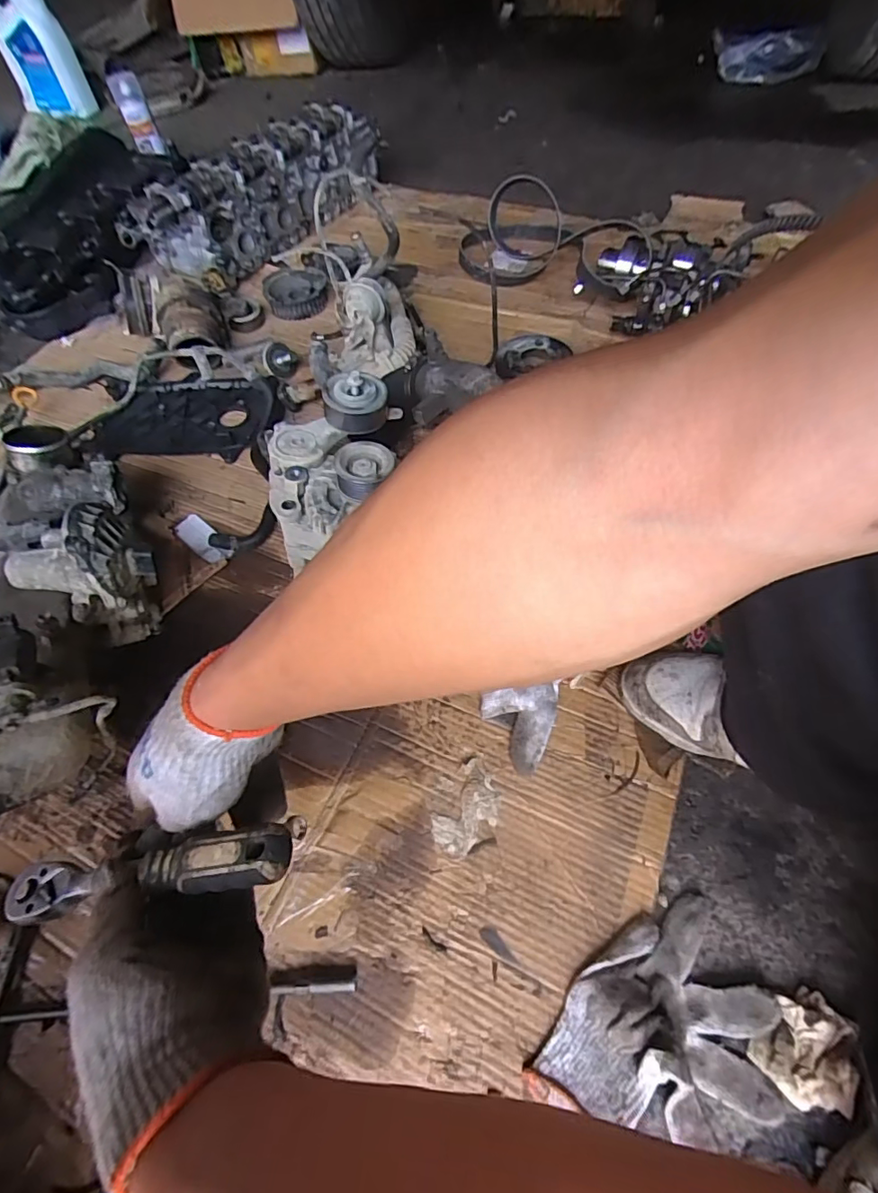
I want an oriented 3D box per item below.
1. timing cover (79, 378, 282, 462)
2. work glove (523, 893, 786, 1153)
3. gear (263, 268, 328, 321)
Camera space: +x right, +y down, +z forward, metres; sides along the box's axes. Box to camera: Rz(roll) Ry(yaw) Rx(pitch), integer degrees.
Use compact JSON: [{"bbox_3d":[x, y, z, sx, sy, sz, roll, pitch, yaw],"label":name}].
[{"bbox_3d":[-0.383,-0.285,0.796,0.289,0.047,0.172,-5,57,1],"label":"timing cover"},{"bbox_3d":[0.174,0.344,0.407,0.195,0.039,0.141,-29,60,-14],"label":"work glove"},{"bbox_3d":[-0.260,-0.558,0.971,0.114,0.031,0.118,-1,61,2],"label":"gear"}]

